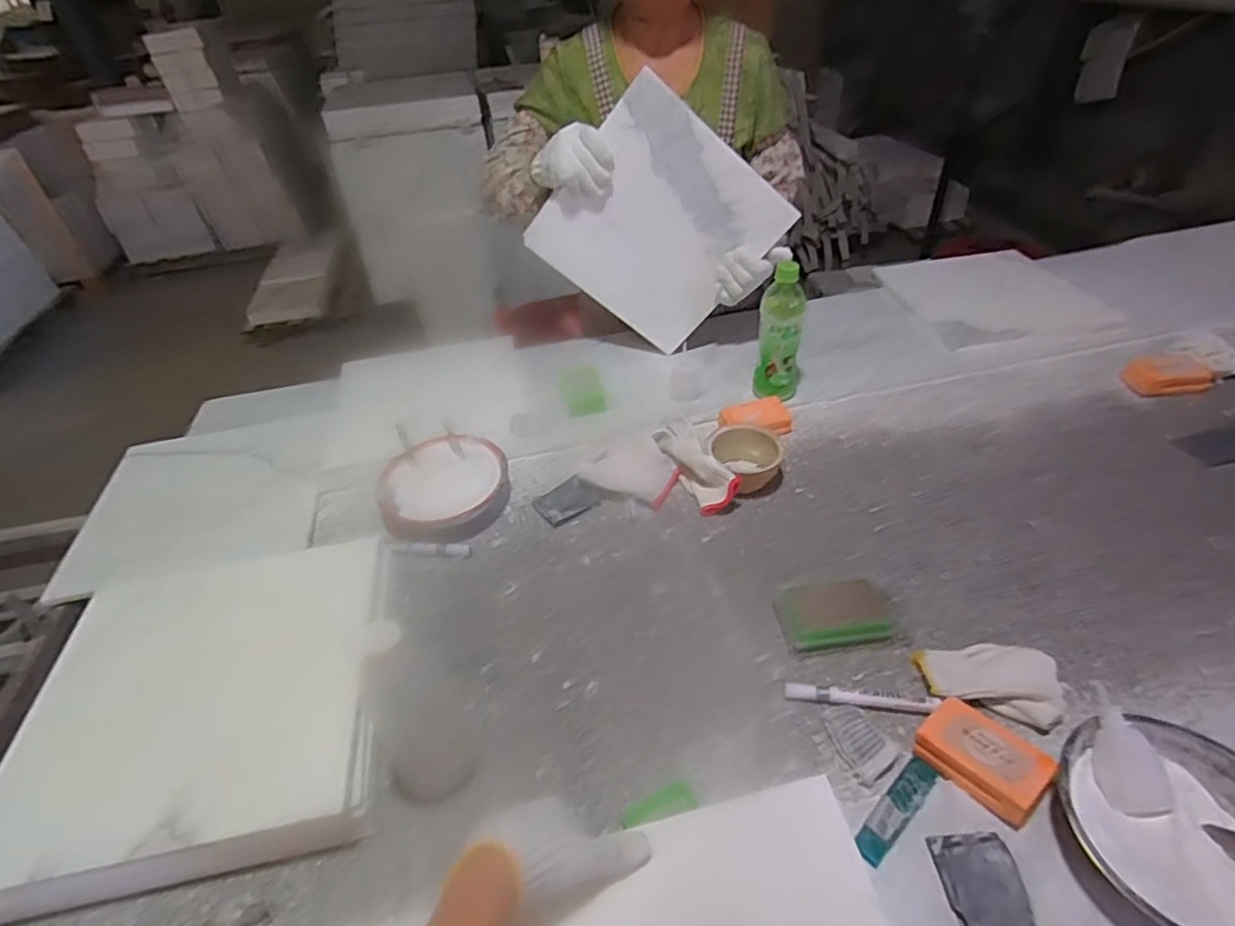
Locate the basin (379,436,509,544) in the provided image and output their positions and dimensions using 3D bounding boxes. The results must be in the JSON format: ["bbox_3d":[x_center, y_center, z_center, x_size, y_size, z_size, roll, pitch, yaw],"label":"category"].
[{"bbox_3d":[-0.224,0.037,0.827,0.164,0.066,0.137,-22,45,-16],"label":"basin"}]

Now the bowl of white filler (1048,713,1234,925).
[{"bbox_3d":[0.430,0.291,0.489,0.163,0.062,0.168,-3,43,3],"label":"bowl of white filler"}]

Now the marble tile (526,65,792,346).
[{"bbox_3d":[0.064,-0.360,0.962,0.300,0.296,0.017,35,31,-19],"label":"marble tile"}]

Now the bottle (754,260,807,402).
[{"bbox_3d":[0.239,-0.183,0.925,0.061,0.203,0.063,-3,43,3],"label":"bottle"}]

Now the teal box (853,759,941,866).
[{"bbox_3d":[0.233,0.287,0.525,0.104,0.011,0.023,-35,50,-27],"label":"teal box"}]

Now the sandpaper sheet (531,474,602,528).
[{"bbox_3d":[-0.066,0.049,0.829,0.077,0.007,0.062,-34,55,-17],"label":"sandpaper sheet"}]

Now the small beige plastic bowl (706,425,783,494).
[{"bbox_3d":[0.172,-0.009,0.850,0.093,0.056,0.097,-4,42,3],"label":"small beige plastic bowl"}]

